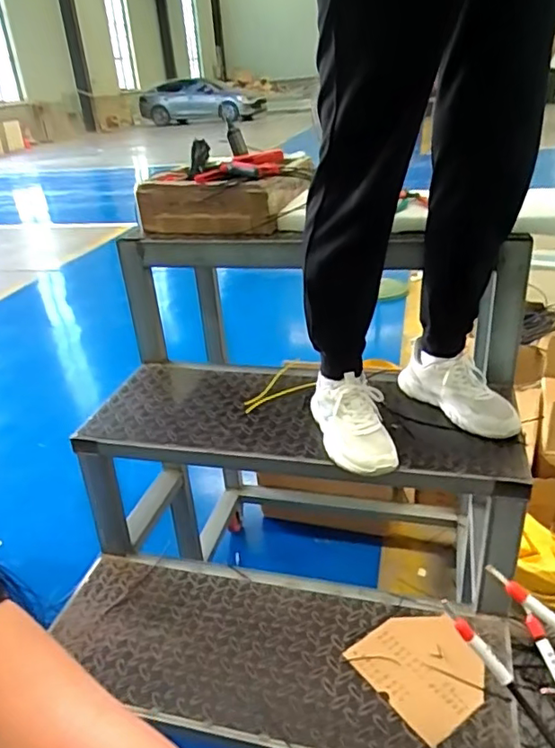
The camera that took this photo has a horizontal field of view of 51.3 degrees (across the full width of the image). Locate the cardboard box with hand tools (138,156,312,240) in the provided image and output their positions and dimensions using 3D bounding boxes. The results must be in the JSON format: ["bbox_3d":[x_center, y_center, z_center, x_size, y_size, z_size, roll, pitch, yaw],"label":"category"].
[{"bbox_3d":[-0.099,-0.368,1.207,0.299,0.099,0.257,4,29,18],"label":"cardboard box with hand tools"}]

